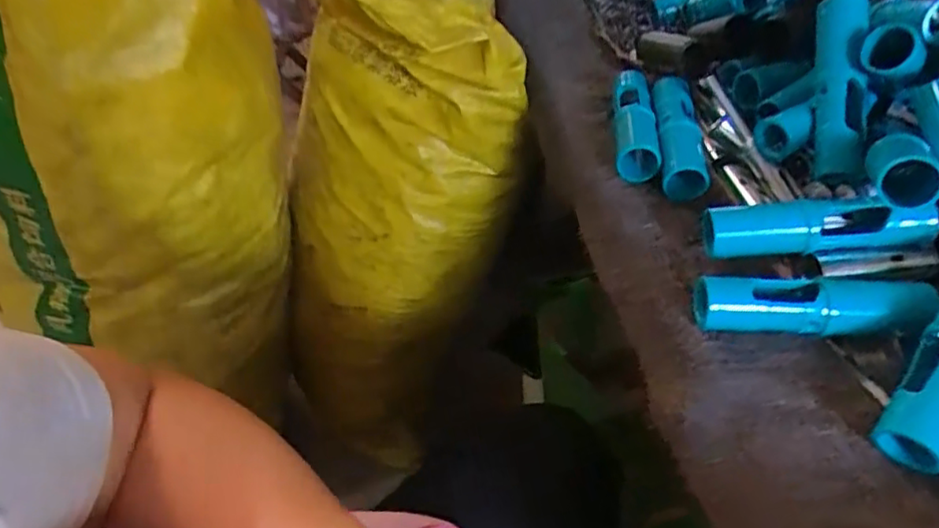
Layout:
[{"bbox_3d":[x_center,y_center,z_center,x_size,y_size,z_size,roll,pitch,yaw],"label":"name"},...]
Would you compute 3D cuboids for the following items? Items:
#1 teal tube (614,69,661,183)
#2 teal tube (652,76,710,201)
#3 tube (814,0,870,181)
[{"bbox_3d":[0.125,-0.107,0.472,0.029,0.028,0.118,3,45,8],"label":"teal tube"},{"bbox_3d":[0.154,-0.100,0.463,0.032,0.029,0.129,3,45,8],"label":"teal tube"},{"bbox_3d":[0.239,-0.116,0.399,0.028,0.024,0.119,2,88,7],"label":"tube"}]

